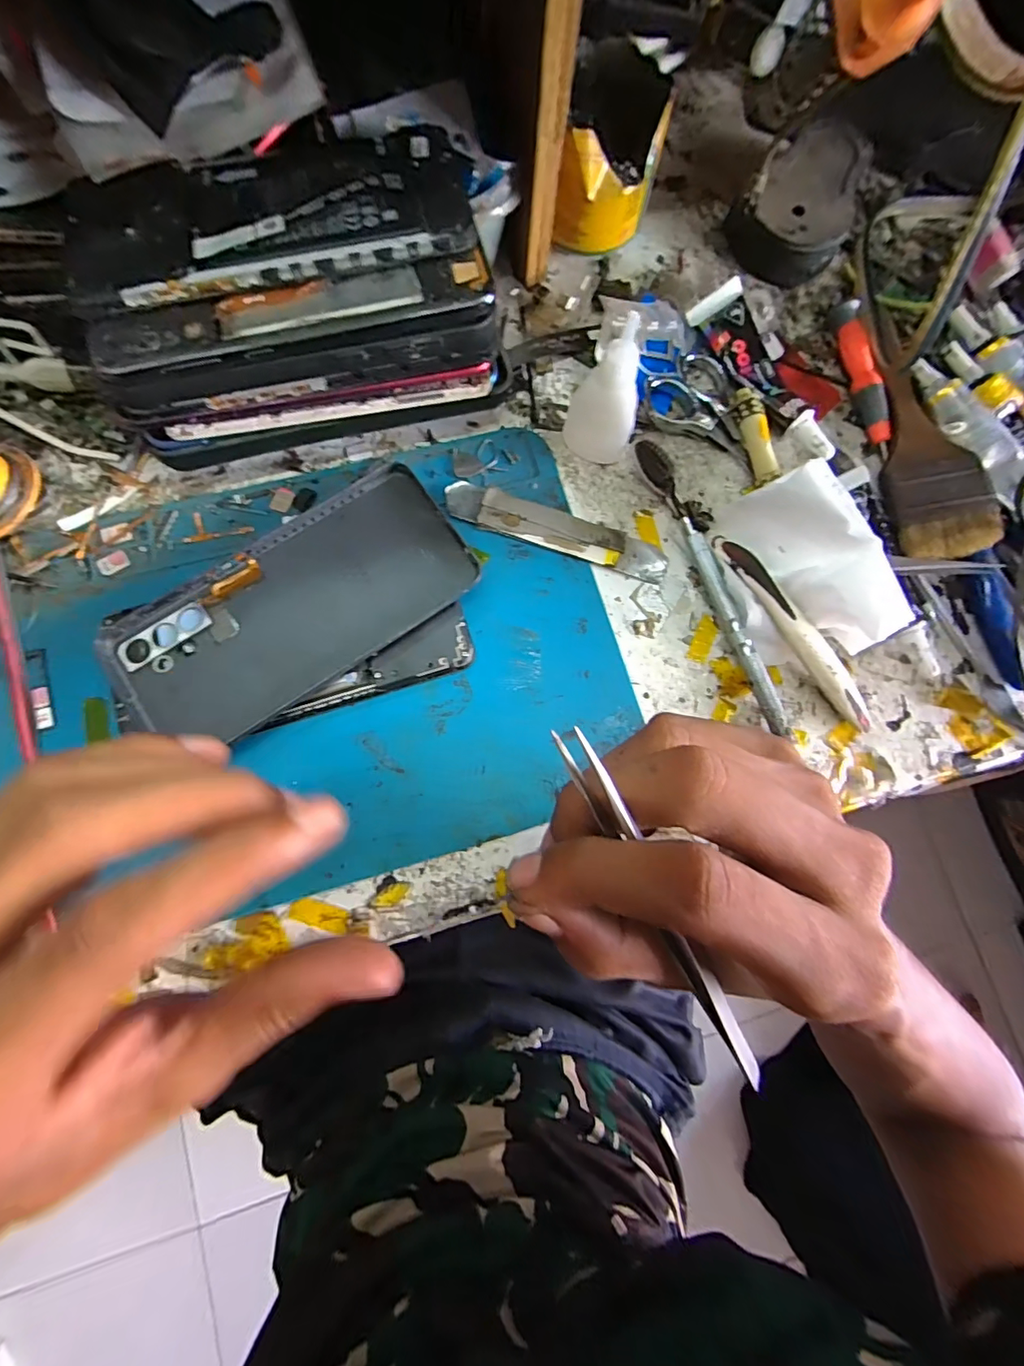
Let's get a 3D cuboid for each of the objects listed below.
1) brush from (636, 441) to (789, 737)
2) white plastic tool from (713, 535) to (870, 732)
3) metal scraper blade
[{"bbox_3d":[0.103,-0.051,0.255,0.019,0.016,0.156,-22,82,-6],"label":"brush"},{"bbox_3d":[0.136,-0.025,0.250,0.014,0.018,0.114,-35,84,-8],"label":"white plastic tool"},{"bbox_3d":[0.023,-0.077,0.260,0.116,0.004,0.020,18,84,-2],"label":"metal scraper blade"}]

